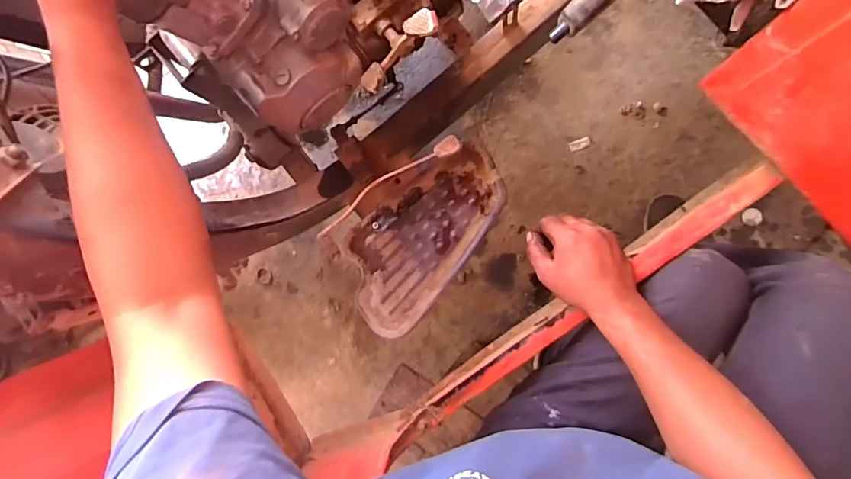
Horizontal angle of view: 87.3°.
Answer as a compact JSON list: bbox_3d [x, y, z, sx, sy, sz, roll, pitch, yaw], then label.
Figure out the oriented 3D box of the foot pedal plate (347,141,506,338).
[{"bbox_3d":[-0.010,-0.014,0.710,0.185,0.049,0.316,42,94,6],"label":"foot pedal plate"}]

